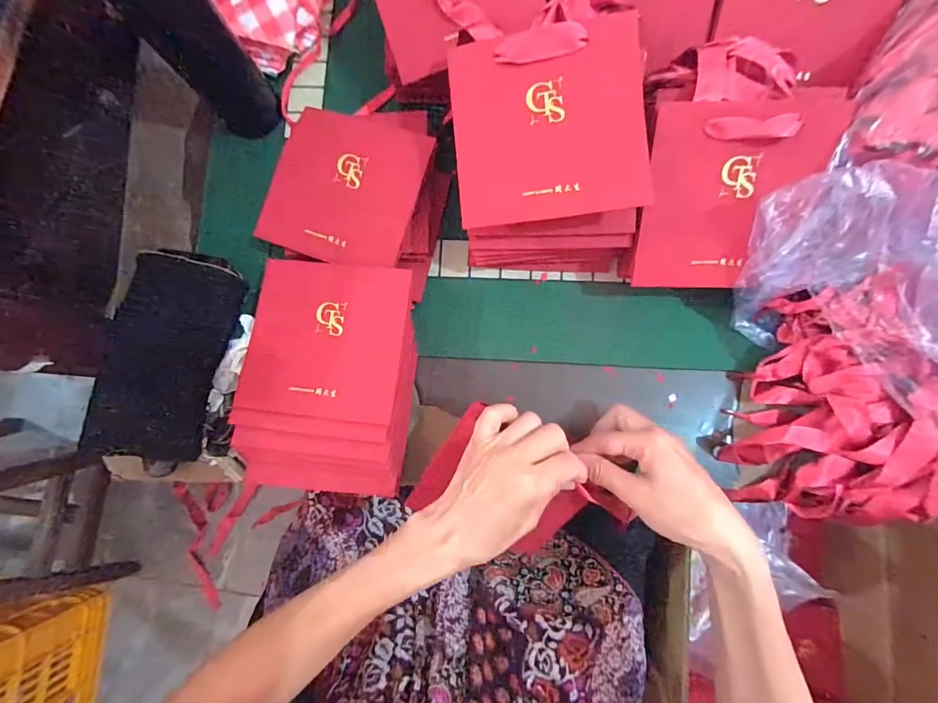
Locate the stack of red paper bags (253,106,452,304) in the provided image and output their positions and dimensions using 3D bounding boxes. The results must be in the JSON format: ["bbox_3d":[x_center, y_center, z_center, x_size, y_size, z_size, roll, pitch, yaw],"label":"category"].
[{"bbox_3d":[-0.103,-0.155,0.398,0.159,0.052,0.156,18,83,4],"label":"stack of red paper bags"}]

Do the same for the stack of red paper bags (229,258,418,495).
[{"bbox_3d":[-0.128,0.021,0.371,0.144,0.043,0.200,5,82,2],"label":"stack of red paper bags"}]

